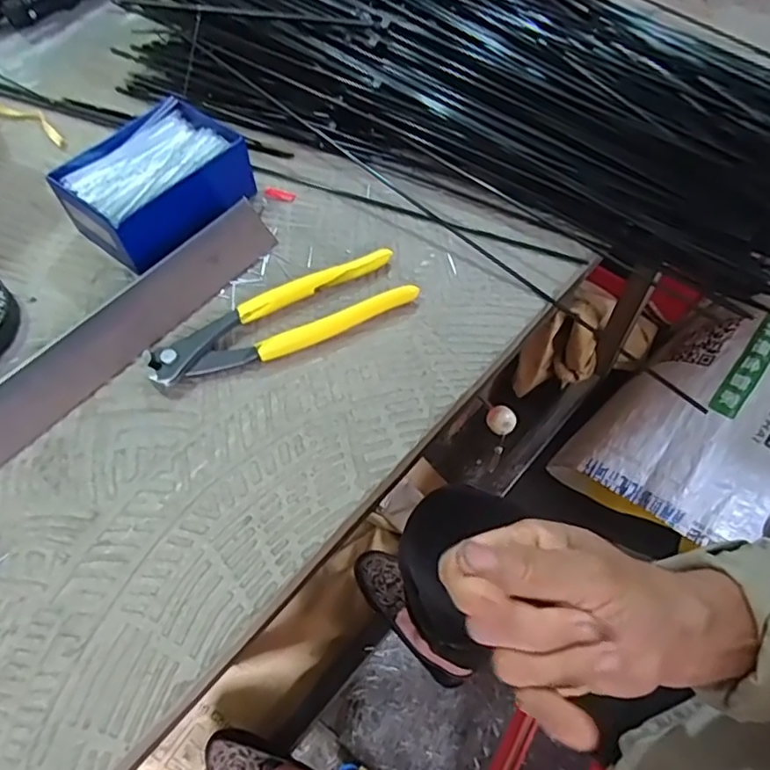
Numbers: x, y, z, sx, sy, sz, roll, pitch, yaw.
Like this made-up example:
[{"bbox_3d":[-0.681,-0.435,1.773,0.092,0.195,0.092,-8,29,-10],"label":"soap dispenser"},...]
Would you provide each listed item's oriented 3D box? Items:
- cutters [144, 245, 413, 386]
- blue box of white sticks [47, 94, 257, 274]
[{"bbox_3d":[-0.065,-0.043,0.367,0.161,0.014,0.052,-22,59,-12],"label":"cutters"},{"bbox_3d":[-0.155,-0.137,0.407,0.081,0.046,0.112,34,65,21],"label":"blue box of white sticks"}]

